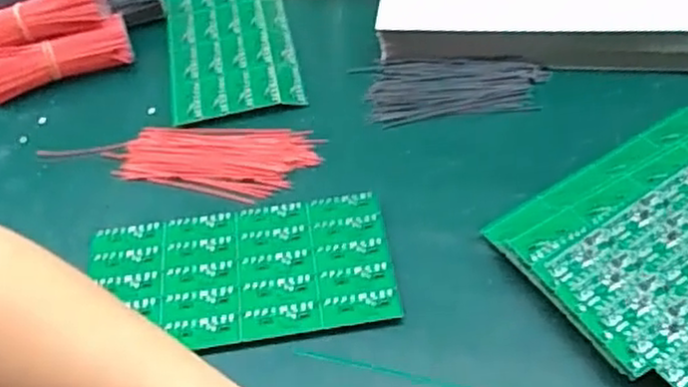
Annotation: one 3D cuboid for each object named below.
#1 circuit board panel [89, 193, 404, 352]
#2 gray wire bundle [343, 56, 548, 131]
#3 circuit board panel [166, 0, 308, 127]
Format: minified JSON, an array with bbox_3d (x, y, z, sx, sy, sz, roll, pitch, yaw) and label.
[{"bbox_3d":[-0.065,0.050,0.455,0.184,0.004,0.101,-9,51,-2],"label":"circuit board panel"},{"bbox_3d":[0.083,-0.080,0.551,0.138,0.010,0.057,-1,50,5],"label":"gray wire bundle"},{"bbox_3d":[-0.099,-0.130,0.618,0.104,0.012,0.188,-13,50,-3],"label":"circuit board panel"}]

